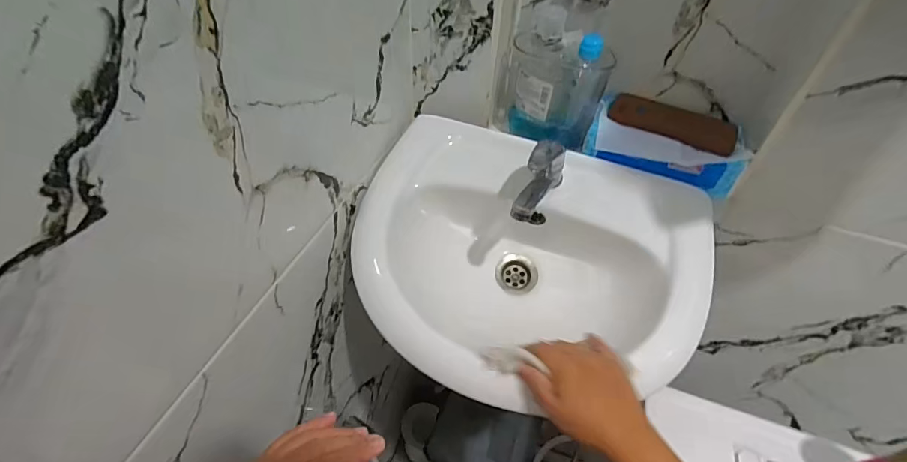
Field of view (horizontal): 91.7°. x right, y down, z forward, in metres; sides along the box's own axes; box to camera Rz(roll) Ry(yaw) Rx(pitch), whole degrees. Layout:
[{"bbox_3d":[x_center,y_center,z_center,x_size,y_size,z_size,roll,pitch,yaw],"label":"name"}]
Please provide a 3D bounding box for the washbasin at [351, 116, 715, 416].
[{"bbox_3d":[0.088,0.037,0.576,0.425,0.180,0.360,18,69,9],"label":"washbasin"}]

